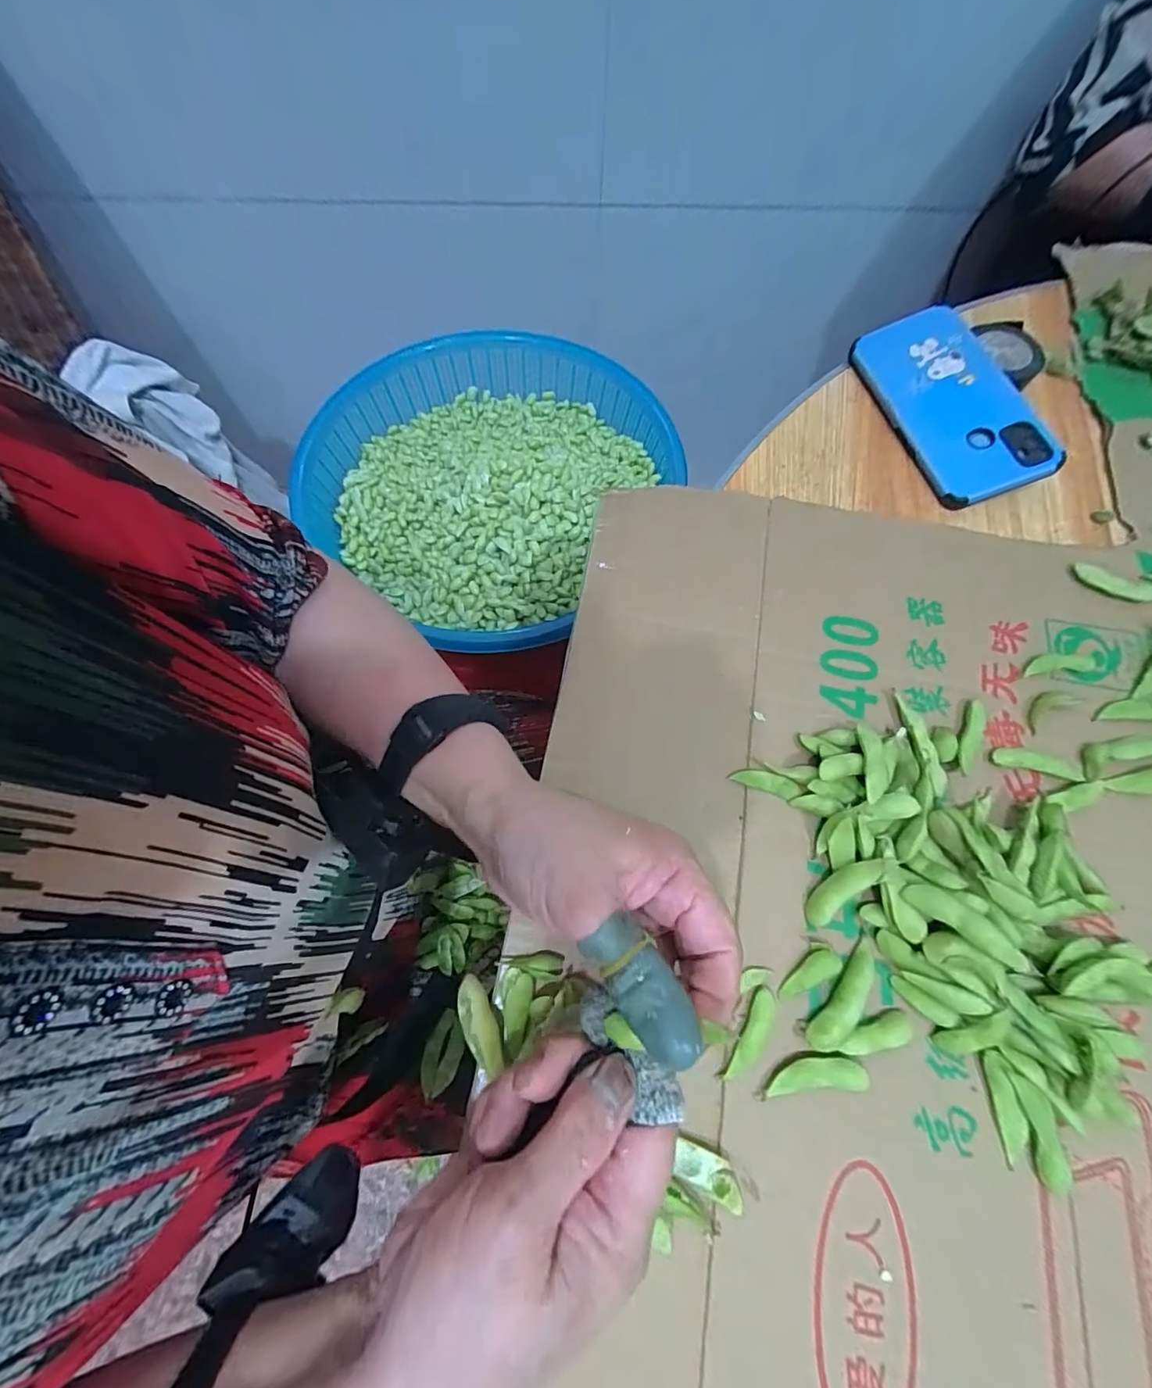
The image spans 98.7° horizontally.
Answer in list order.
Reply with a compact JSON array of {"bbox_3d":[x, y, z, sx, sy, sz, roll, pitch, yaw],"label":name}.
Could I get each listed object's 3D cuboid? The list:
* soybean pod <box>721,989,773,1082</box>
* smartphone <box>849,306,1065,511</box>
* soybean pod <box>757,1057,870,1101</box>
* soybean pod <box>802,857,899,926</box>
[{"bbox_3d":[0.084,0.165,0.237,0.012,0.005,0.044,28,72,10],"label":"soybean pod"},{"bbox_3d":[0.279,-0.218,0.370,0.078,0.012,0.163,-22,74,13],"label":"smartphone"},{"bbox_3d":[0.110,0.179,0.231,0.049,0.006,0.014,-4,70,-1],"label":"soybean pod"},{"bbox_3d":[0.139,0.098,0.252,0.051,0.007,0.015,-39,73,10],"label":"soybean pod"}]

